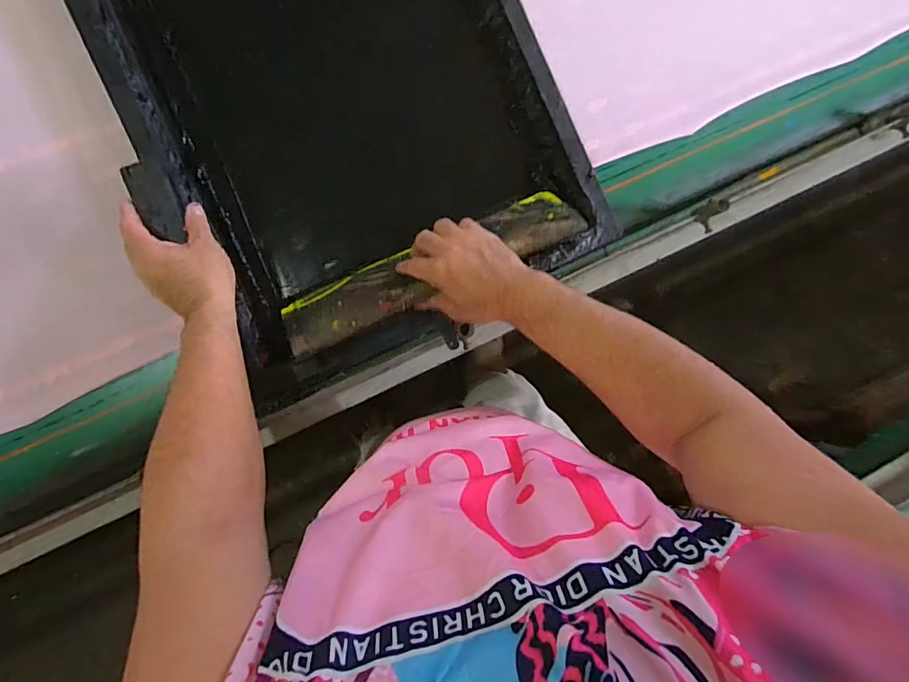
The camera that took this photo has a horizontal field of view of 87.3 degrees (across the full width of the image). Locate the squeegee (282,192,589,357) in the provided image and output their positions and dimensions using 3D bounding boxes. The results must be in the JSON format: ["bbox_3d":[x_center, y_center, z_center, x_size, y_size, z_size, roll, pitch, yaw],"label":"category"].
[{"bbox_3d":[-0.026,-0.093,0.597,0.381,0.099,0.017,-26,136,-8],"label":"squeegee"}]

